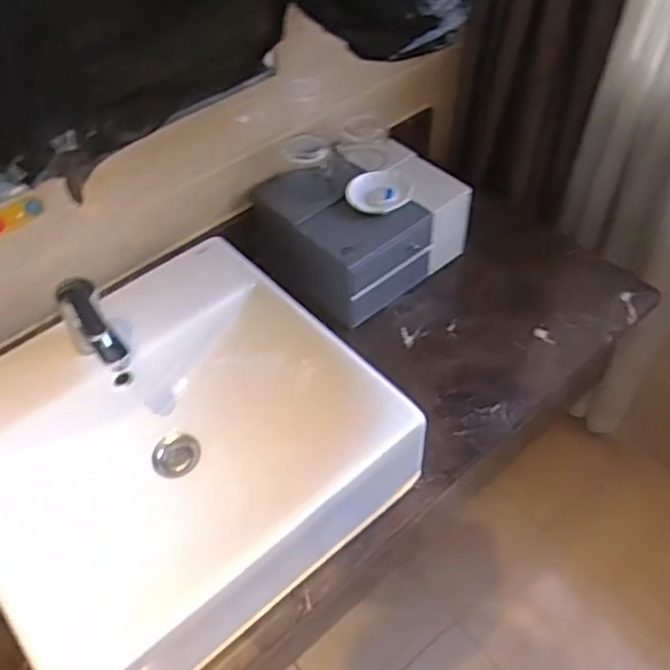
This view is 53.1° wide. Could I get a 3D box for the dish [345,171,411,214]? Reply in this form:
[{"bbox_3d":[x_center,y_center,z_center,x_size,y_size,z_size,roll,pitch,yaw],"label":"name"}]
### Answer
[{"bbox_3d":[0.065,-0.218,1.014,0.093,0.022,0.078,9,50,11],"label":"dish"}]

